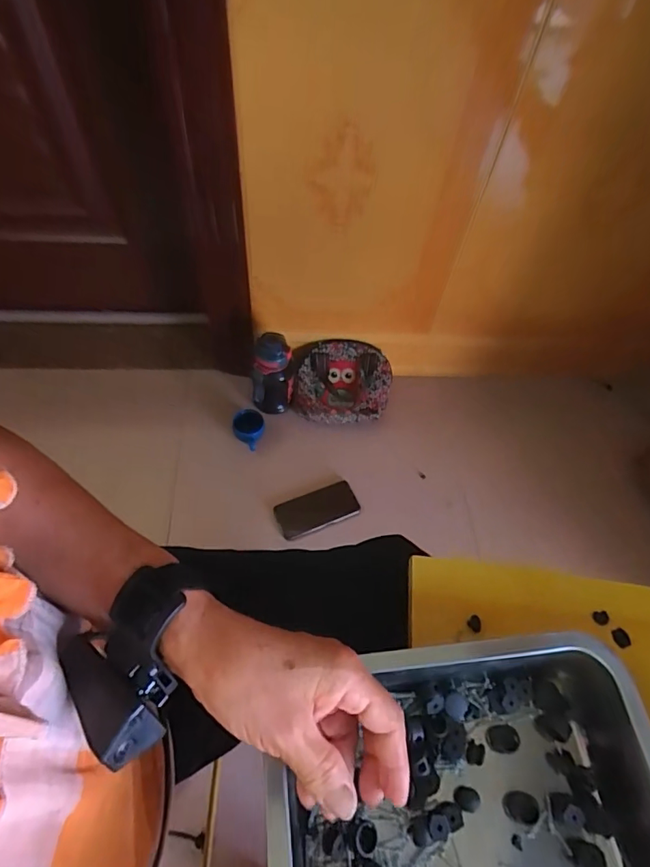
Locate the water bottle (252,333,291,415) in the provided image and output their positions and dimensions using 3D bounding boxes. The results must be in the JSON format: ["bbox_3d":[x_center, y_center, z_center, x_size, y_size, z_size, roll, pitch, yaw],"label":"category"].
[{"bbox_3d":[-0.108,-0.116,0.968,0.080,0.187,0.066,-6,59,-8],"label":"water bottle"}]

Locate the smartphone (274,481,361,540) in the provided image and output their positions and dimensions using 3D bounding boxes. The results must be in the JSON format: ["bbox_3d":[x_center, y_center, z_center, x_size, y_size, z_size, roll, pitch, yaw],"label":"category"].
[{"bbox_3d":[-0.015,0.150,0.934,0.156,0.012,0.072,-20,73,-8],"label":"smartphone"}]

